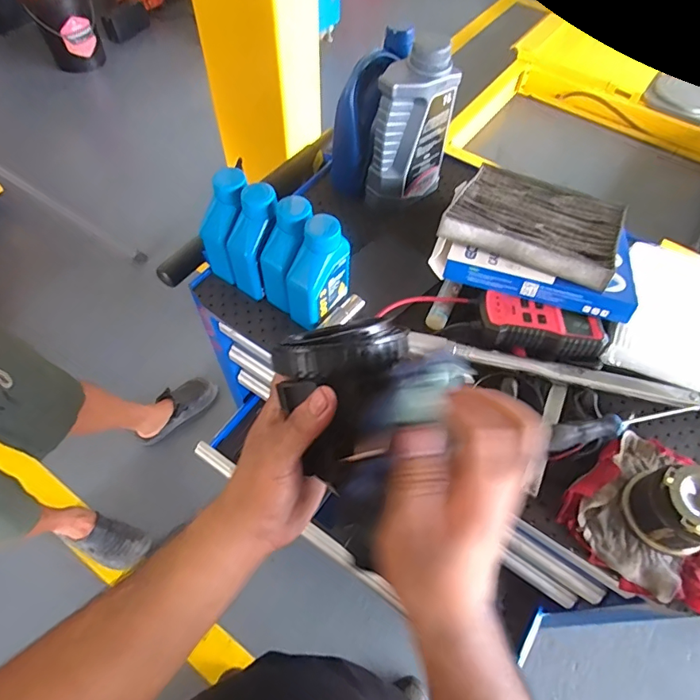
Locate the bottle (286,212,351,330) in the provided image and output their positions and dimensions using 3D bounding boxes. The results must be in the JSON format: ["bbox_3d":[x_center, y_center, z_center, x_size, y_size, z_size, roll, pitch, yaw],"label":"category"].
[{"bbox_3d":[-0.040,-0.089,0.555,0.050,0.113,0.085,27,61,14],"label":"bottle"}]

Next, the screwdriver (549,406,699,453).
[{"bbox_3d":[0.292,0.080,0.510,0.175,0.031,0.022,-12,59,-9],"label":"screwdriver"}]

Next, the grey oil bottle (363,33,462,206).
[{"bbox_3d":[0.082,-0.301,0.651,0.119,0.195,0.063,-34,65,-21],"label":"grey oil bottle"}]

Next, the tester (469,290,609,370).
[{"bbox_3d":[0.228,-0.025,0.572,0.151,0.034,0.063,13,58,6],"label":"tester"}]

